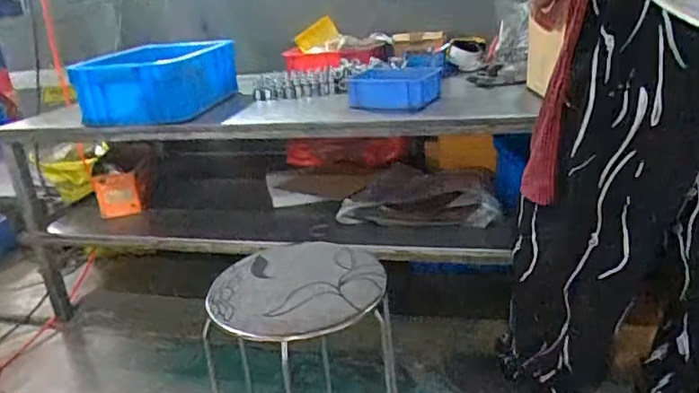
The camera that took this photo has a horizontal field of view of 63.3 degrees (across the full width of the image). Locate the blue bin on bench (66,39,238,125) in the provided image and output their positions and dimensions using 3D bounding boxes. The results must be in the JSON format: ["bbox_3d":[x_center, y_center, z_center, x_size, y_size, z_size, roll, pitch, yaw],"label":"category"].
[{"bbox_3d":[-0.506,-0.318,1.544,0.294,0.157,0.410,-3,20,10],"label":"blue bin on bench"}]

